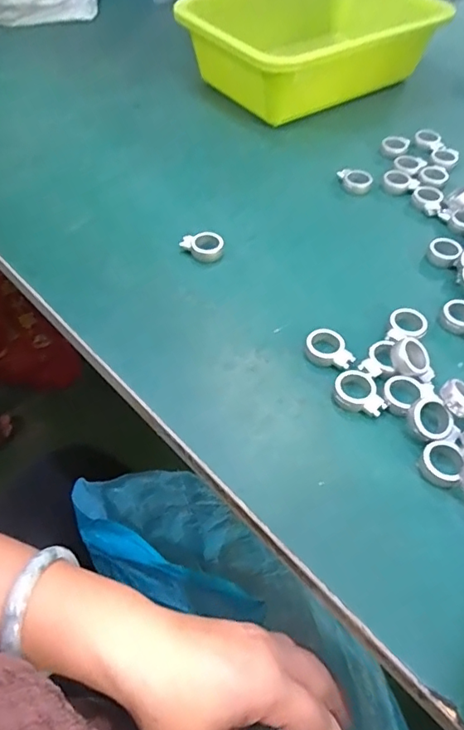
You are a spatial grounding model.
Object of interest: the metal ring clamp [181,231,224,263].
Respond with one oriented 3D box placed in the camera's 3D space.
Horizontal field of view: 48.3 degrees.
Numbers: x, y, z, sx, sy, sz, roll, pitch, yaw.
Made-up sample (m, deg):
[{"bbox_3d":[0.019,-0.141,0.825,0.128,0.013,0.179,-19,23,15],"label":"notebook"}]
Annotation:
[{"bbox_3d":[-0.024,-0.095,0.414,0.033,0.011,0.024,11,52,7],"label":"metal ring clamp"}]

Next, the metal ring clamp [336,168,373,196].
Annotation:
[{"bbox_3d":[0.113,-0.170,0.477,0.032,0.012,0.025,6,52,4],"label":"metal ring clamp"}]

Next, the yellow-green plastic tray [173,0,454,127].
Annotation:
[{"bbox_3d":[0.089,-0.354,0.572,0.246,0.075,0.197,-18,54,-15],"label":"yellow-green plastic tray"}]

